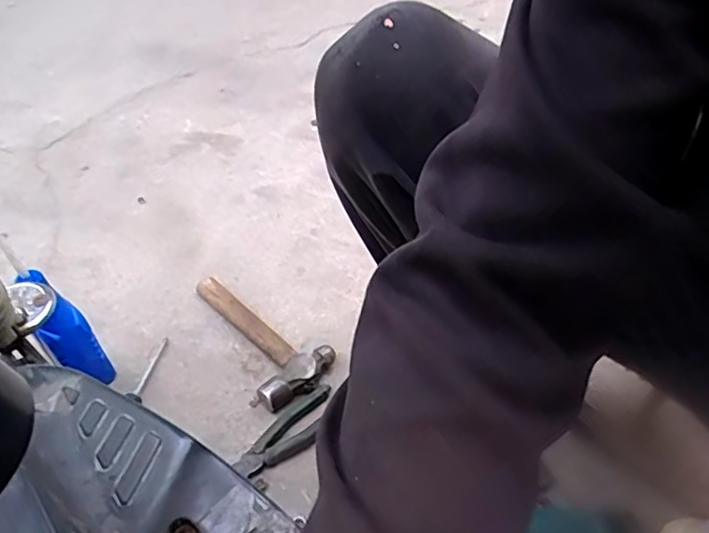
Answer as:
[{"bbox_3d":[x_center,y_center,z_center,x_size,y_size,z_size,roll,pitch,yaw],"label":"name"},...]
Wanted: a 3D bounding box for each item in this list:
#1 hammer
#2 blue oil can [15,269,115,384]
[{"bbox_3d":[-0.138,0.082,0.774,0.109,0.036,0.243,-33,53,-26],"label":"hammer"},{"bbox_3d":[-0.341,0.085,0.683,0.050,0.190,0.049,-34,54,-27],"label":"blue oil can"}]

